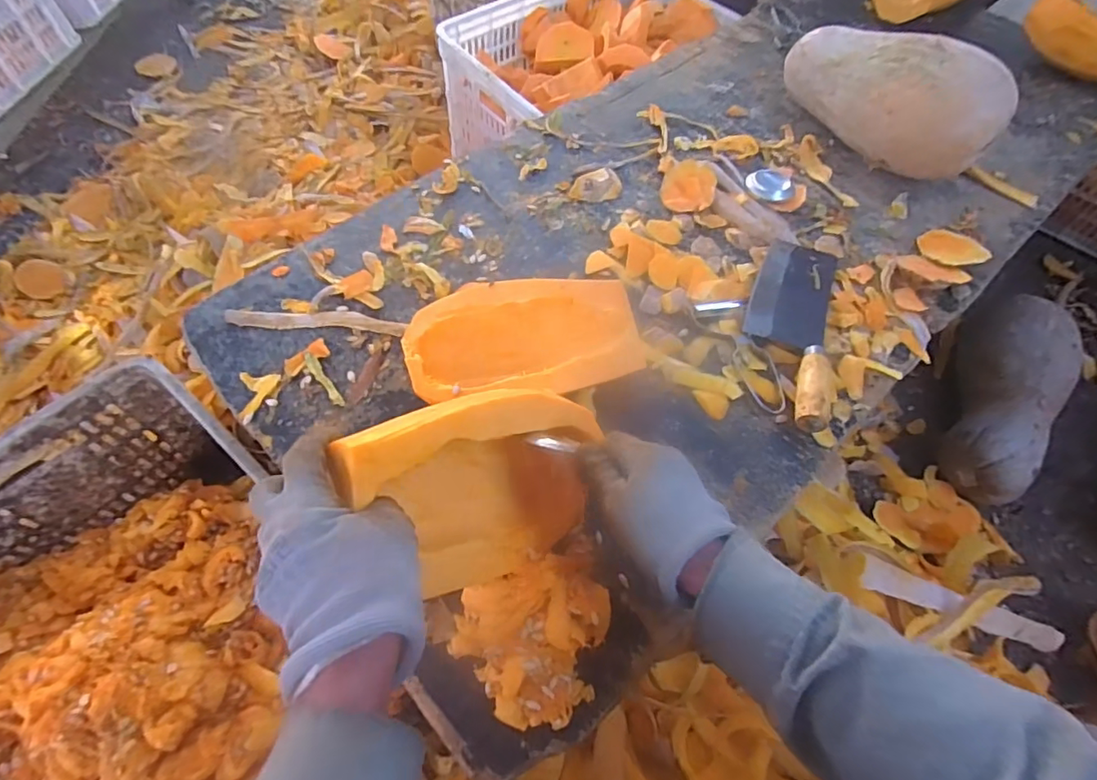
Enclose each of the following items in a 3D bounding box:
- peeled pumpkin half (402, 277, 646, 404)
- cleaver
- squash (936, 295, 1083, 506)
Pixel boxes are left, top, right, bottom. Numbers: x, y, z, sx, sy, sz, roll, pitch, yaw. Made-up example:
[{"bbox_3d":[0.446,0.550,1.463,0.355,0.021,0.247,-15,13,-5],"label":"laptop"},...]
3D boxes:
[{"bbox_3d":[-0.022,-0.046,0.554,0.223,0.067,0.127,-9,58,-5],"label":"peeled pumpkin half"},{"bbox_3d":[0.268,-0.079,0.601,0.091,0.030,0.265,17,59,11],"label":"cleaver"},{"bbox_3d":[0.713,0.007,0.836,0.134,0.107,0.339,25,61,16],"label":"squash"}]

